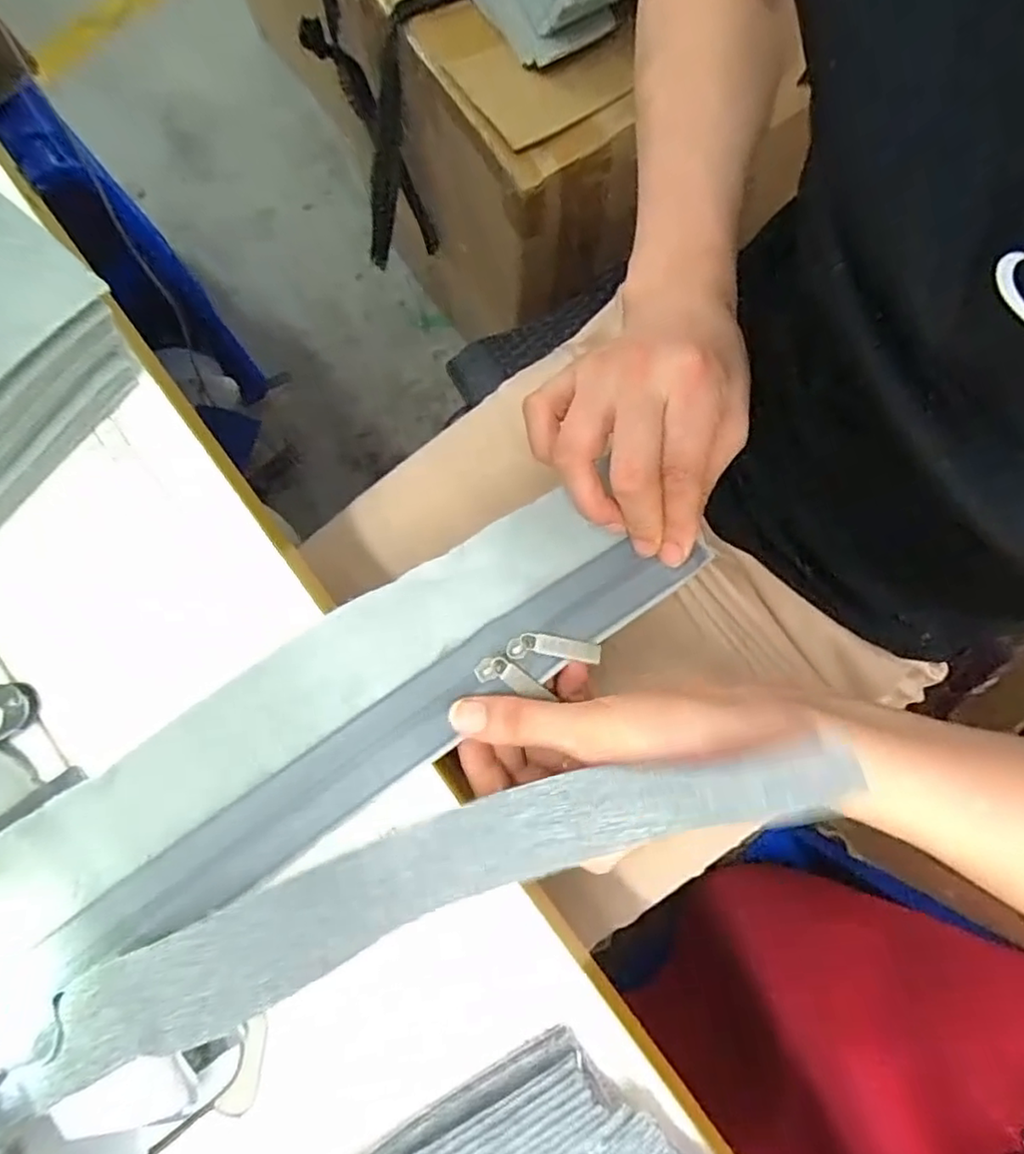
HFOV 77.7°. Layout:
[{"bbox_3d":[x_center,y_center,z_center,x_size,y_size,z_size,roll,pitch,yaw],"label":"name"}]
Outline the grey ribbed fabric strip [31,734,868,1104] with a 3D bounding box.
[{"bbox_3d":[-0.026,0.115,0.243,0.303,0.032,0.041,-19,79,-1],"label":"grey ribbed fabric strip"}]

